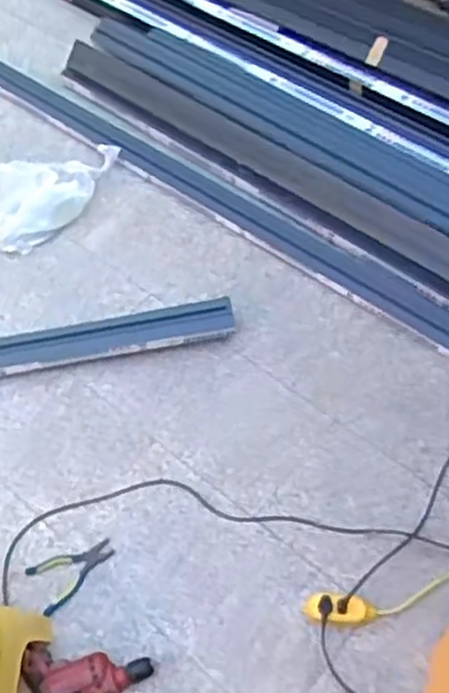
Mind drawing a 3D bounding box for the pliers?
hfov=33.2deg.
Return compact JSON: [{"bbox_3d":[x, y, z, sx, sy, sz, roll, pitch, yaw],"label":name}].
[{"bbox_3d":[-0.316,0.466,1.578,0.175,0.013,0.106,-29,62,-20],"label":"pliers"}]

